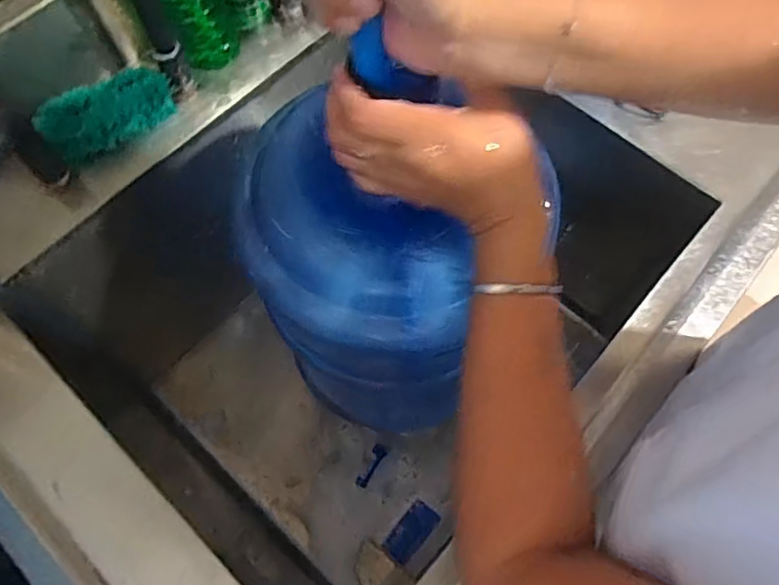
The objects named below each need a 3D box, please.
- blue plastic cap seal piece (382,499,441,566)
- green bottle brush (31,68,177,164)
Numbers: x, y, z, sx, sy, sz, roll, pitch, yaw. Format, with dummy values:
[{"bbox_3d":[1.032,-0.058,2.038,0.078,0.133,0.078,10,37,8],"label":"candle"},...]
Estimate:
[{"bbox_3d":[0.030,0.306,0.722,0.076,0.014,0.048,-46,40,-19],"label":"blue plastic cap seal piece"},{"bbox_3d":[-0.266,-0.168,0.546,0.118,0.052,0.050,-32,70,-13],"label":"green bottle brush"}]

